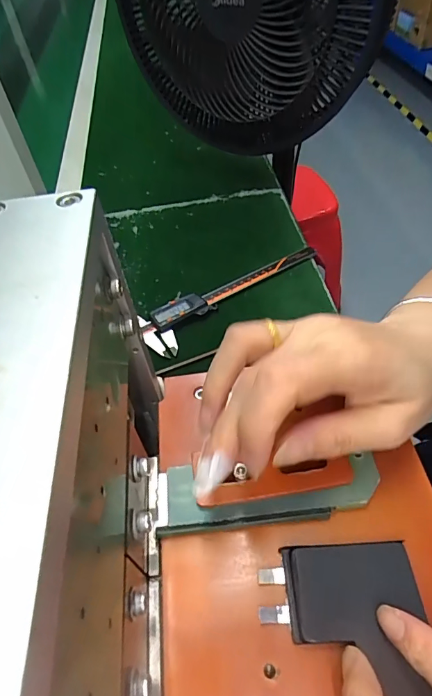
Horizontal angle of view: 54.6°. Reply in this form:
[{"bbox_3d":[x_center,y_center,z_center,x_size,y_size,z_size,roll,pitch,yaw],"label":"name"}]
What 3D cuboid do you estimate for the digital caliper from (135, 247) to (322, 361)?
[{"bbox_3d":[0.018,-0.065,0.470,0.228,0.016,0.062,-32,55,-19],"label":"digital caliper"}]

